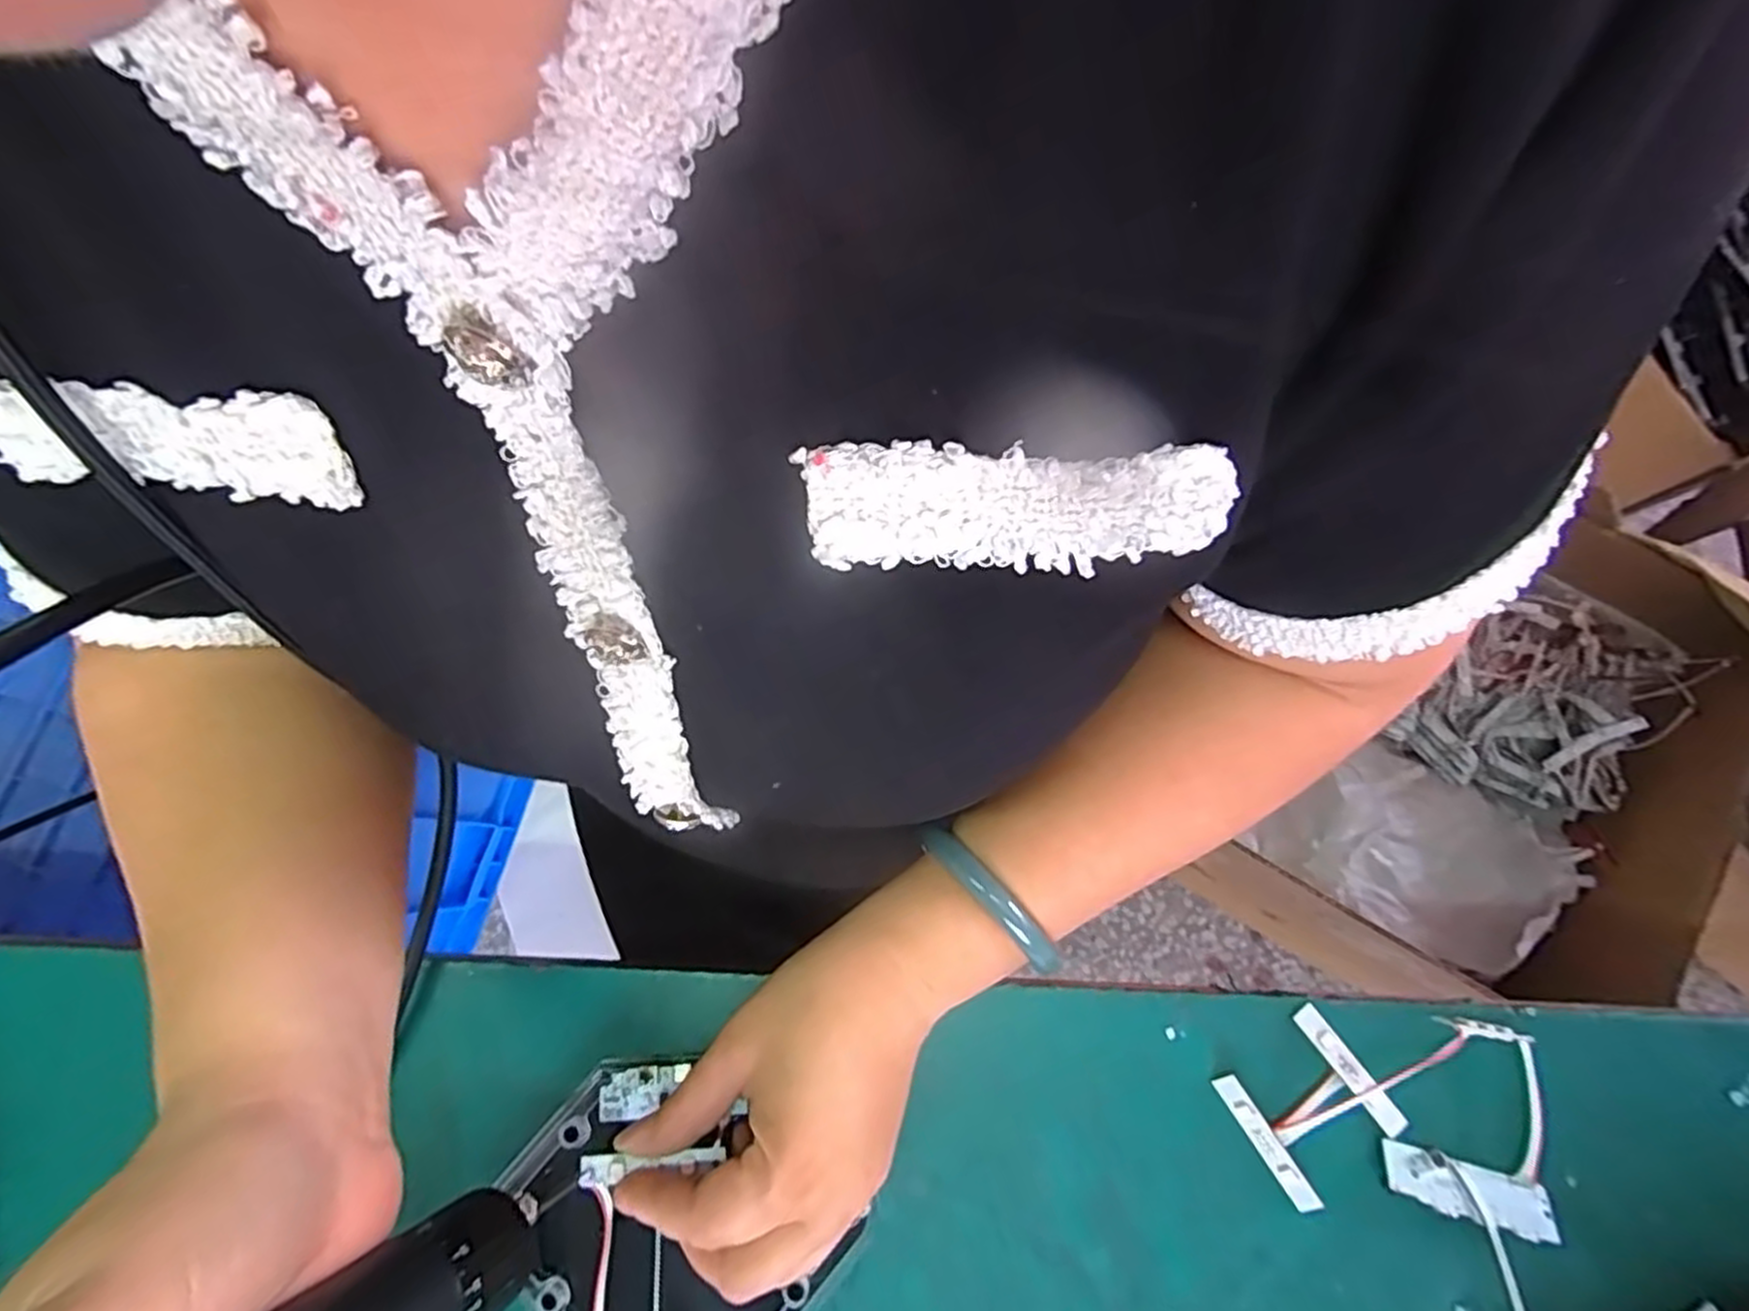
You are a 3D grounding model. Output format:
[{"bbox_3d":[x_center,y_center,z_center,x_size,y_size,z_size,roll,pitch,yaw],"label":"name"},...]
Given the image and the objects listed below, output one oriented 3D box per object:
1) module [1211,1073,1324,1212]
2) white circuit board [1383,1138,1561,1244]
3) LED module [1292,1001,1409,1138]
[{"bbox_3d":[0.157,0.195,0.309,0.010,0.004,0.056,-33,76,-4],"label":"module"},{"bbox_3d":[0.231,0.208,0.299,0.061,0.007,0.019,14,78,7],"label":"white circuit board"},{"bbox_3d":[0.193,0.168,0.312,0.011,0.004,0.057,-36,77,-5],"label":"LED module"}]

